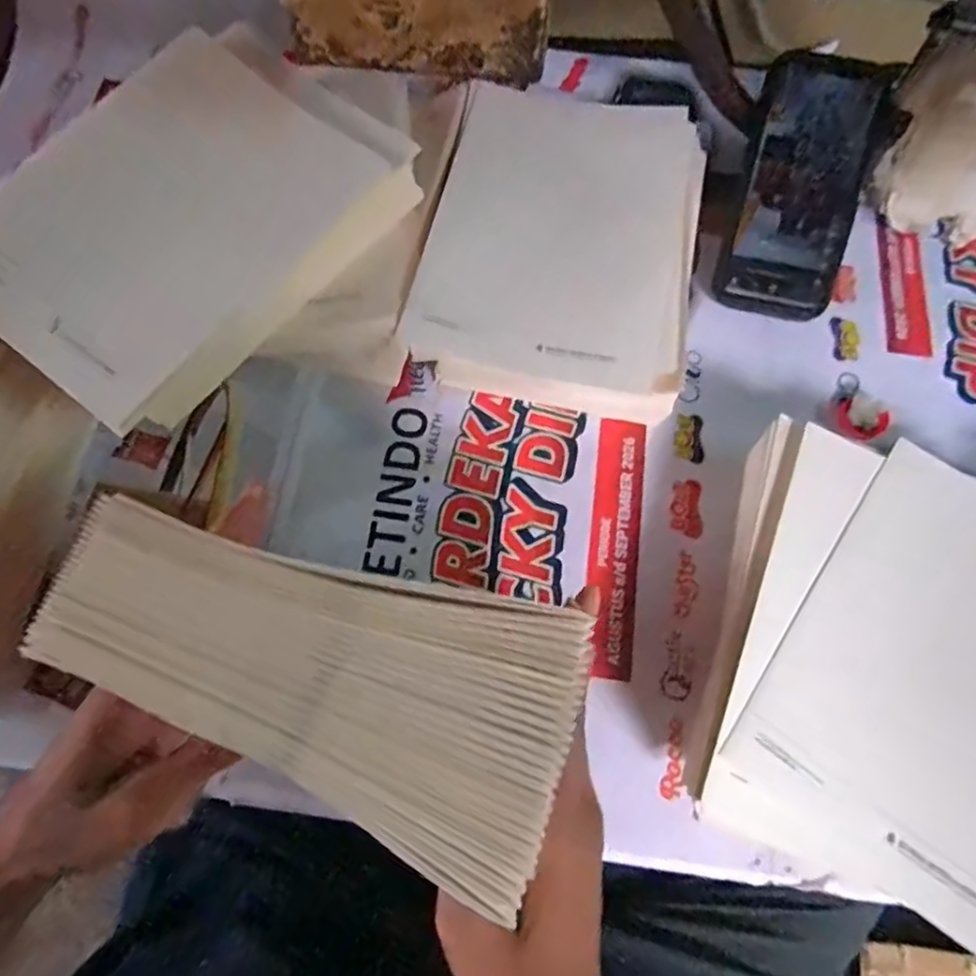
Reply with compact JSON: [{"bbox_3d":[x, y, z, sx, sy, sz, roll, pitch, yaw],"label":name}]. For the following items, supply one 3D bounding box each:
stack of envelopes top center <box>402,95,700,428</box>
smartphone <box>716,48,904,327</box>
[{"bbox_3d":[0.051,-0.160,0.450,0.173,0.076,0.222,12,70,4],"label":"stack of envelopes top center"},{"bbox_3d":[0.221,-0.209,0.452,0.084,0.012,0.167,15,102,5],"label":"smartphone"}]

